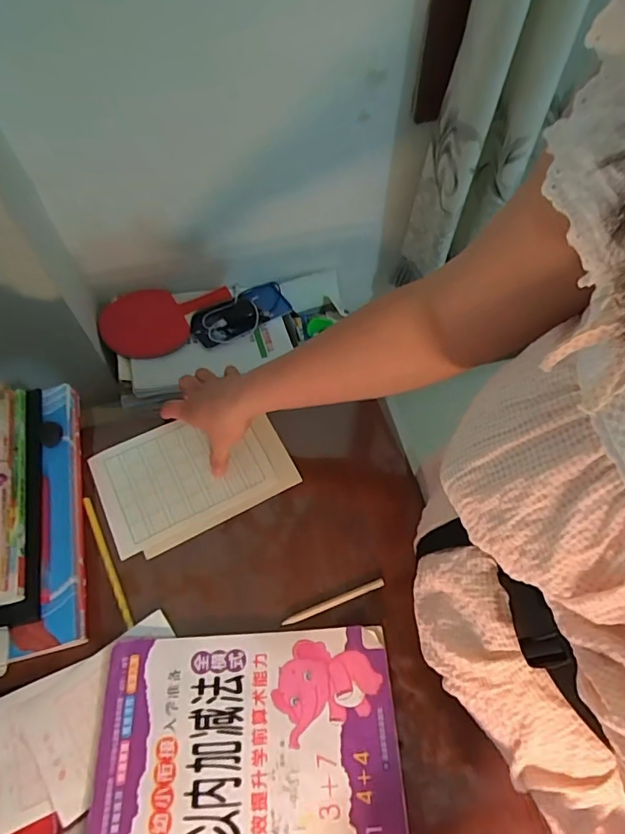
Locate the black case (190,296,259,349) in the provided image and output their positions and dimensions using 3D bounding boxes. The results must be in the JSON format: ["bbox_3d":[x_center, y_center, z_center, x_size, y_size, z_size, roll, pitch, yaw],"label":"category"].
[{"bbox_3d":[-0.165,-0.184,0.954,0.132,0.024,0.084,-33,63,-18],"label":"black case"}]

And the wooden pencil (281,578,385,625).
[{"bbox_3d":[0.022,0.184,0.492,0.105,0.004,0.009,-19,59,-10],"label":"wooden pencil"}]

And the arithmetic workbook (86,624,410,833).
[{"bbox_3d":[-0.055,0.281,0.420,0.250,0.013,0.182,-3,57,0],"label":"arithmetic workbook"}]

